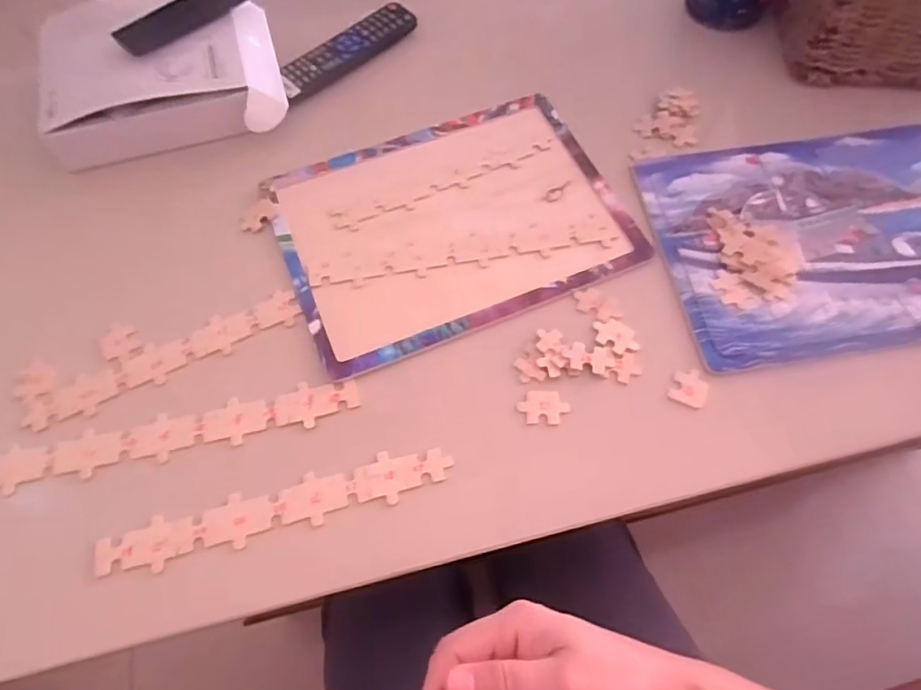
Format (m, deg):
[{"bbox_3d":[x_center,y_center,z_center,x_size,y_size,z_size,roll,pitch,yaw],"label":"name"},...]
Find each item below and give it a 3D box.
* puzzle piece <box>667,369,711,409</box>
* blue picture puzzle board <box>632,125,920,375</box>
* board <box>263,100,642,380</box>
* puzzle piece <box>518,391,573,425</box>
[{"bbox_3d":[0.178,0.033,0.452,0.026,0.004,0.031,24,67,11],"label":"puzzle piece"},{"bbox_3d":[0.320,-0.098,0.507,0.288,0.011,0.217,-9,65,-4],"label":"blue picture puzzle board"},{"bbox_3d":[-0.009,-0.114,0.522,0.290,0.004,0.217,-22,66,-9],"label":"board"},{"bbox_3d":[0.064,0.048,0.446,0.039,0.004,0.025,1,65,1],"label":"puzzle piece"}]

